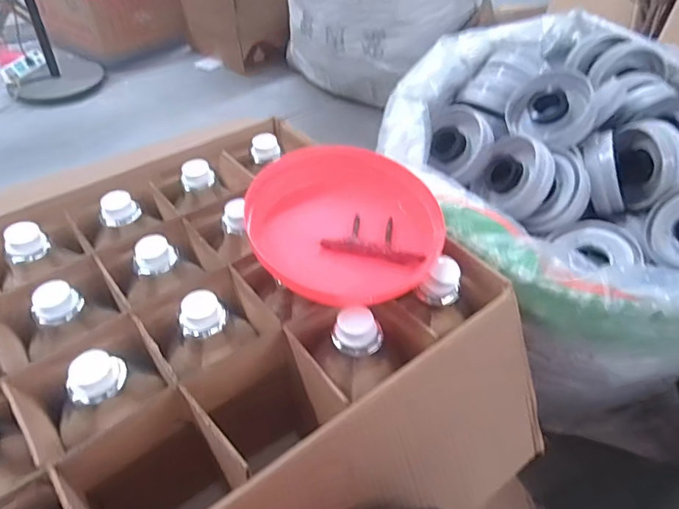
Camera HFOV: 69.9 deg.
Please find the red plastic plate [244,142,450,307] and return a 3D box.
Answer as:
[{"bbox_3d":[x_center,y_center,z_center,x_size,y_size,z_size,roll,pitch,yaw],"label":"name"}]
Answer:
[{"bbox_3d":[0.007,-0.038,0.583,0.221,0.038,0.205,5,62,-9],"label":"red plastic plate"}]

